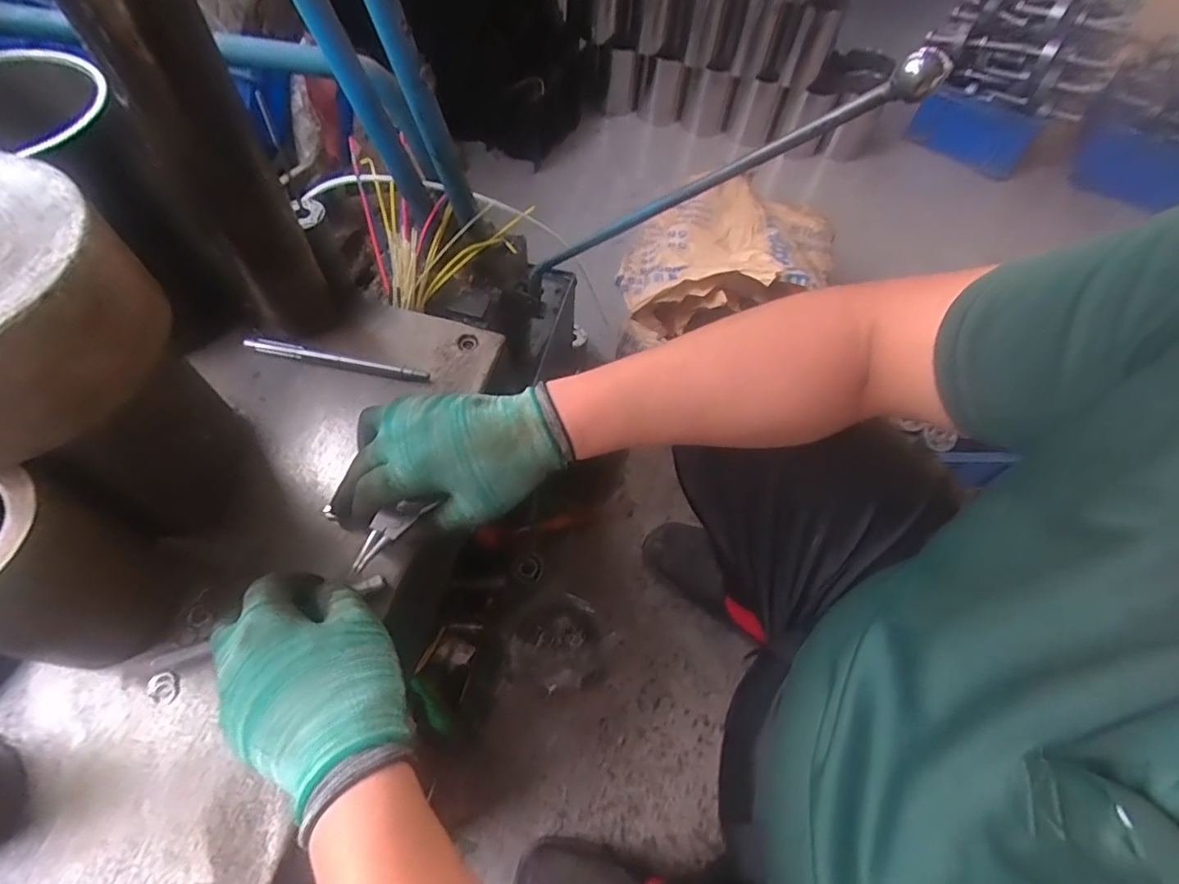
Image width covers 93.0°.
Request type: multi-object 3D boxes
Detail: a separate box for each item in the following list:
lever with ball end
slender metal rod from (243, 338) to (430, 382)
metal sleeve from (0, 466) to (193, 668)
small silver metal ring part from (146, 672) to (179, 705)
[{"bbox_3d":[0.067,-0.215,0.519,0.032,0.458,0.027,46,58,-28],"label":"lever with ball end"},{"bbox_3d":[-0.221,-0.072,0.495,0.161,0.011,0.013,10,60,2],"label":"slender metal rod"},{"bbox_3d":[-0.320,0.072,0.320,0.093,0.114,0.087,24,62,9],"label":"metal sleeve"},{"bbox_3d":[-0.275,0.158,0.361,0.021,0.004,0.016,31,63,13],"label":"small silver metal ring part"}]

